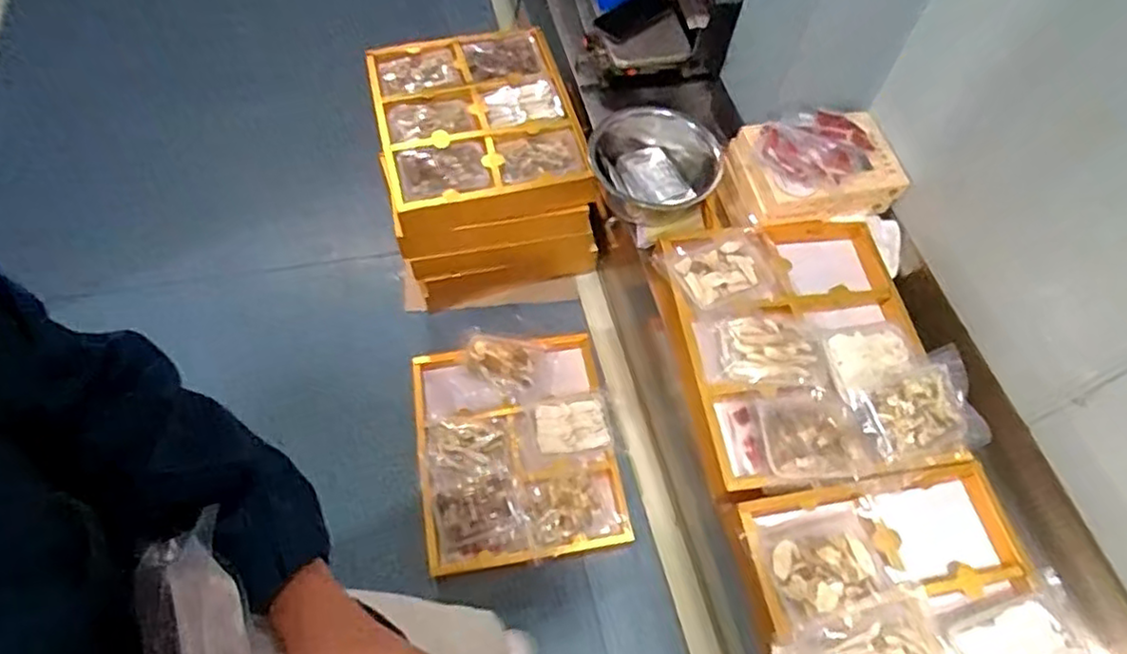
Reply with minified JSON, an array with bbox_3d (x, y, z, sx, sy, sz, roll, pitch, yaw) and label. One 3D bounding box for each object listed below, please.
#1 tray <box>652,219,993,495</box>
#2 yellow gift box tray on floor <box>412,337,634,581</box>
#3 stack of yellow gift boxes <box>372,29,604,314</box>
[{"bbox_3d":[0.393,0.023,1.075,0.394,0.082,0.455,-9,62,-9],"label":"tray"},{"bbox_3d":[-0.091,0.238,1.347,0.384,0.103,0.444,-6,61,-8],"label":"yellow gift box tray on floor"},{"bbox_3d":[-0.179,-0.344,1.479,0.395,0.366,0.444,-11,62,-10],"label":"stack of yellow gift boxes"}]

